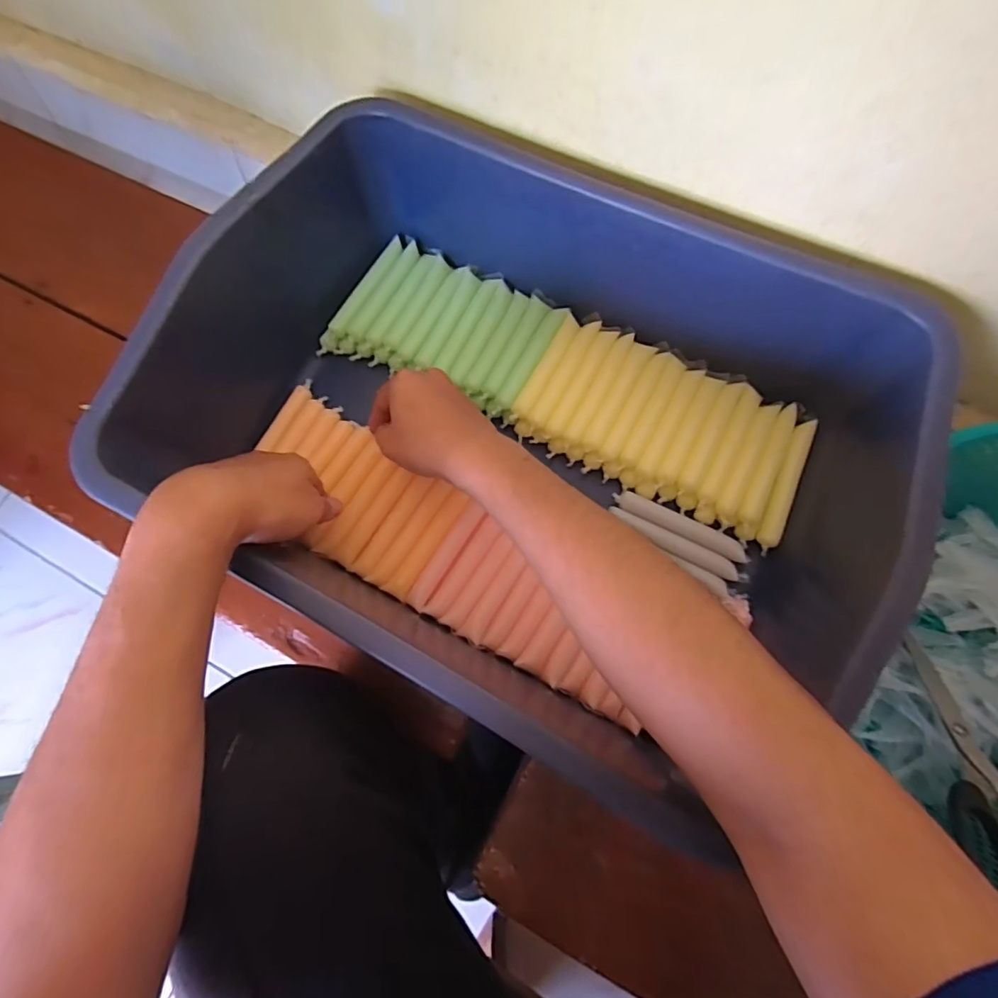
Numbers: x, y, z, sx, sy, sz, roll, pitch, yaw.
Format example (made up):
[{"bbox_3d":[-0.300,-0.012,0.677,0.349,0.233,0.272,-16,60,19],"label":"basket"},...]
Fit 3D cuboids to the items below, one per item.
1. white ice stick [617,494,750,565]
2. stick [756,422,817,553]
[{"bbox_3d":[0.148,0.020,0.443,0.109,0.013,0.016,28,77,9],"label":"white ice stick"},{"bbox_3d":[0.236,-0.012,0.444,0.018,0.012,0.115,22,76,8],"label":"stick"}]

